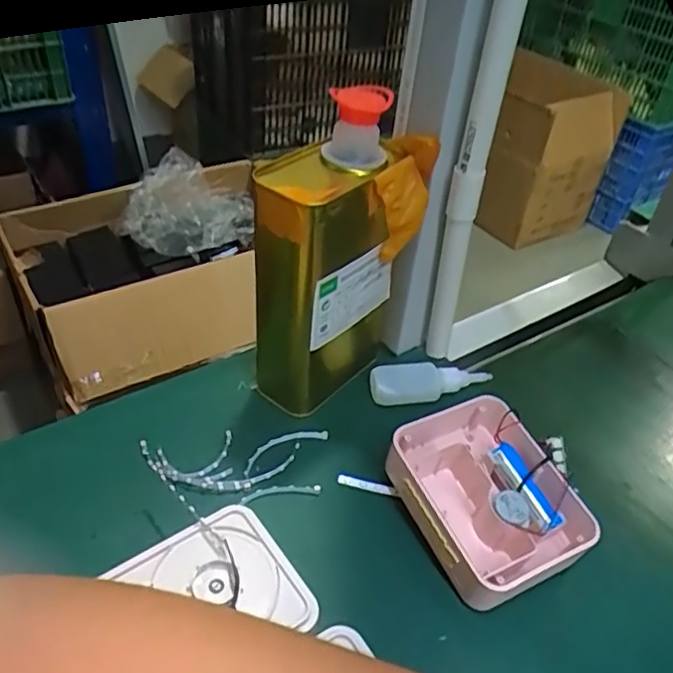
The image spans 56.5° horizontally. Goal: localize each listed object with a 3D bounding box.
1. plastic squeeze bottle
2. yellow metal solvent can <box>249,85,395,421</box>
[{"bbox_3d":[0.080,0.039,0.543,0.103,0.020,0.031,-3,43,-7],"label":"plastic squeeze bottle"},{"bbox_3d":[-0.009,-0.056,0.489,0.073,0.231,0.112,31,49,27],"label":"yellow metal solvent can"}]

